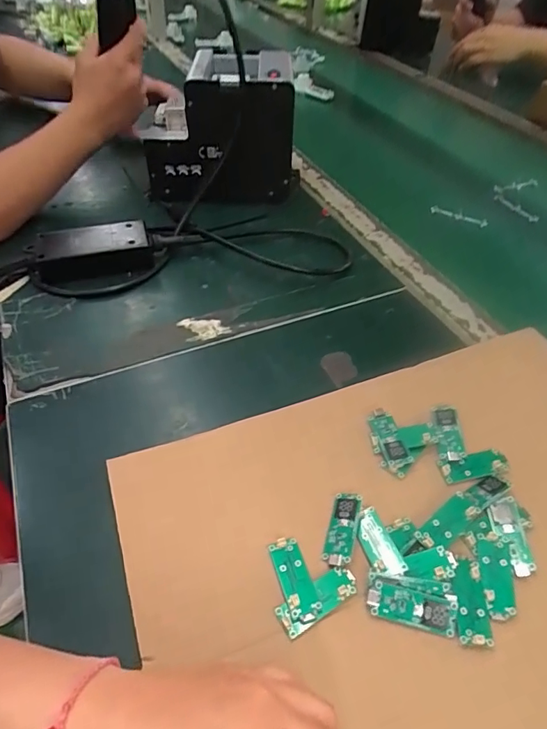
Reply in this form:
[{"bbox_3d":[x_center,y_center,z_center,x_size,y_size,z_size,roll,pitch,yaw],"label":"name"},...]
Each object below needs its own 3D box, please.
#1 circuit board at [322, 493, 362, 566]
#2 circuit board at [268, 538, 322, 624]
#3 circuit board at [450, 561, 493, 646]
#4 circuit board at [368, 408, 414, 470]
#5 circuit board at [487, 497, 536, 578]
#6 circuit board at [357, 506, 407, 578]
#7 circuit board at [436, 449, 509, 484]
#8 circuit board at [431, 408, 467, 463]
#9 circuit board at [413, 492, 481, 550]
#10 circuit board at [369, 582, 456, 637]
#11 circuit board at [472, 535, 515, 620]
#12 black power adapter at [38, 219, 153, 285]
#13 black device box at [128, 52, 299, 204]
[{"bbox_3d":[0.046,0.109,0.321,0.017,0.006,0.048,12,47,11],"label":"circuit board"},{"bbox_3d":[0.013,0.132,0.300,0.020,0.008,0.050,-13,47,-13],"label":"circuit board"},{"bbox_3d":[0.117,0.140,0.288,0.021,0.004,0.047,4,51,-6],"label":"circuit board"},{"bbox_3d":[0.086,0.056,0.370,0.023,0.004,0.050,-19,47,2],"label":"circuit board"},{"bbox_3d":[0.155,0.111,0.315,0.019,0.006,0.049,0,46,-1],"label":"circuit board"},{"bbox_3d":[0.067,0.114,0.313,0.021,0.007,0.047,-10,46,-10],"label":"circuit board"},{"bbox_3d":[0.147,0.074,0.355,0.049,0.004,0.018,-11,60,-4],"label":"circuit board"},{"bbox_3d":[0.133,0.053,0.373,0.022,0.008,0.048,1,46,0],"label":"circuit board"},{"bbox_3d":[0.116,0.103,0.318,0.050,0.007,0.019,-34,71,-20],"label":"circuit board"},{"bbox_3d":[0.081,0.144,0.285,0.050,0.004,0.017,13,72,8],"label":"circuit board"},{"bbox_3d":[0.137,0.129,0.300,0.019,0.004,0.050,7,46,6],"label":"circuit board"},{"bbox_3d":[-0.191,-0.120,0.517,0.121,0.039,0.060,-10,46,-10],"label":"black power adapter"},{"bbox_3d":[-0.062,-0.300,0.619,0.182,0.142,0.132,5,46,5],"label":"black device box"}]

